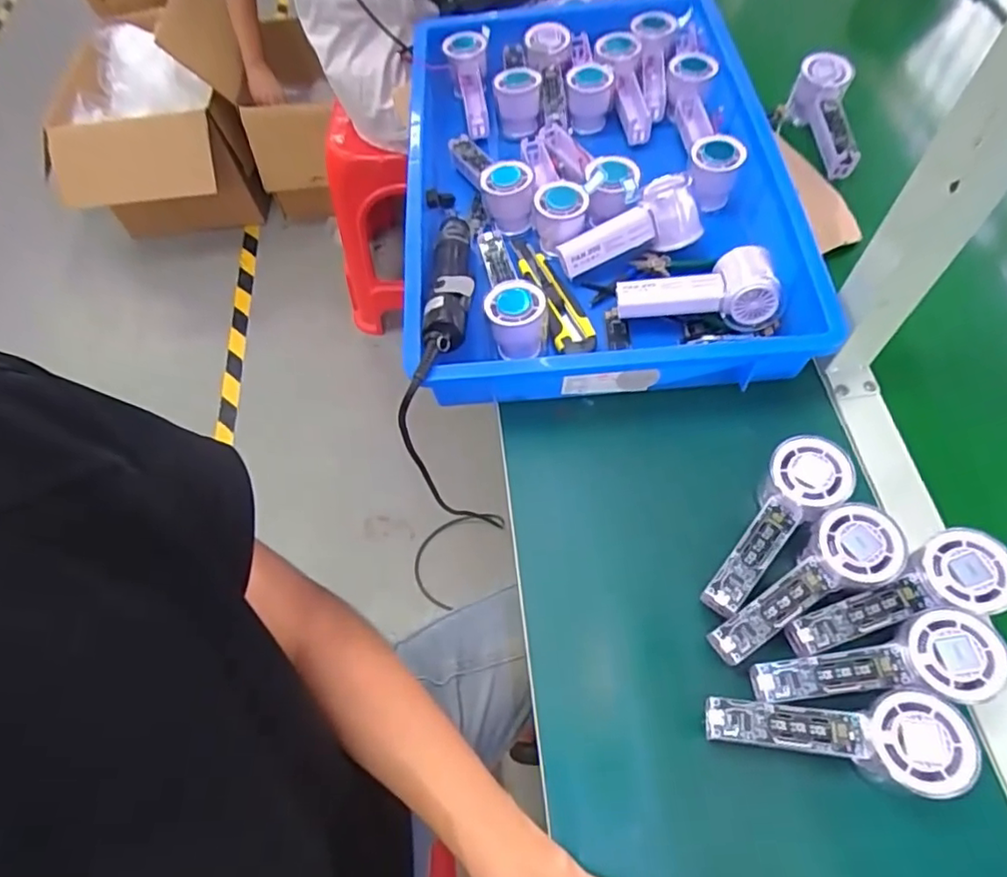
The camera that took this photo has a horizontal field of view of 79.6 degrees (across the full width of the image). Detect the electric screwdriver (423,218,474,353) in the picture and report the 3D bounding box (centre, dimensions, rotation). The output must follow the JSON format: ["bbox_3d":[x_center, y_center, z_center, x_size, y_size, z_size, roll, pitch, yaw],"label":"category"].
[{"bbox_3d":[-0.048,-0.155,0.570,0.040,0.033,0.198,-2,47,2],"label":"electric screwdriver"}]

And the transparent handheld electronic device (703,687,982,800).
[{"bbox_3d":[0.210,0.191,0.388,0.148,0.038,0.053,-2,60,18],"label":"transparent handheld electronic device"}]

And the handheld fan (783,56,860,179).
[{"bbox_3d":[0.370,-0.365,0.690,0.052,0.063,0.141,-8,76,-2],"label":"handheld fan"}]

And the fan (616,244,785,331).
[{"bbox_3d":[0.178,-0.139,0.561,0.140,0.051,0.068,-1,61,3],"label":"fan"}]

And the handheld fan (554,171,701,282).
[{"bbox_3d":[0.124,-0.210,0.611,0.142,0.056,0.054,-21,61,9],"label":"handheld fan"}]

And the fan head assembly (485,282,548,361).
[{"bbox_3d":[0.013,-0.110,0.559,0.055,0.046,0.058,-1,61,2],"label":"fan head assembly"}]

